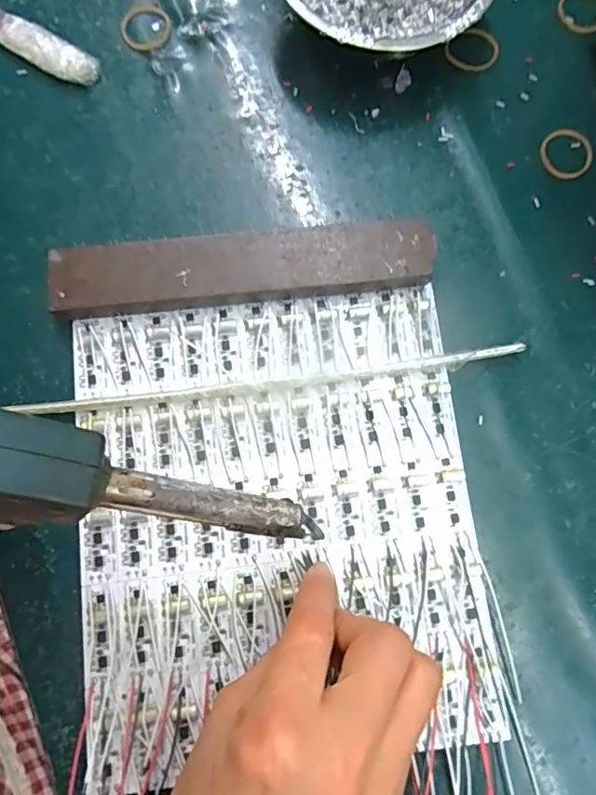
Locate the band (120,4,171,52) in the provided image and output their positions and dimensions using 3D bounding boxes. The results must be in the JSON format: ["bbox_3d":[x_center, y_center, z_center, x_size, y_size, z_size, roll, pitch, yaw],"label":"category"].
[{"bbox_3d":[-0.091,-0.222,0.311,0.029,0.004,0.033,-11,80,-3],"label":"band"}]

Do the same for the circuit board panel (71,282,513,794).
[{"bbox_3d":[-0.010,0.058,0.263,0.194,0.008,0.221,-7,80,-3],"label":"circuit board panel"}]

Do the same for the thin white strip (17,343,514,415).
[{"bbox_3d":[-0.015,-0.008,0.272,0.261,0.009,0.009,-7,80,-3],"label":"thin white strip"}]

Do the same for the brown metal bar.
[{"bbox_3d":[-0.029,-0.069,0.278,0.197,0.018,0.036,-6,80,-2],"label":"brown metal bar"}]

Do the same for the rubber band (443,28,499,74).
[{"bbox_3d":[0.106,-0.208,0.313,0.031,0.004,0.025,-24,81,-6],"label":"rubber band"}]

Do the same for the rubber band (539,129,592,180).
[{"bbox_3d":[0.156,-0.142,0.302,0.030,0.004,0.030,0,79,-1],"label":"rubber band"}]

